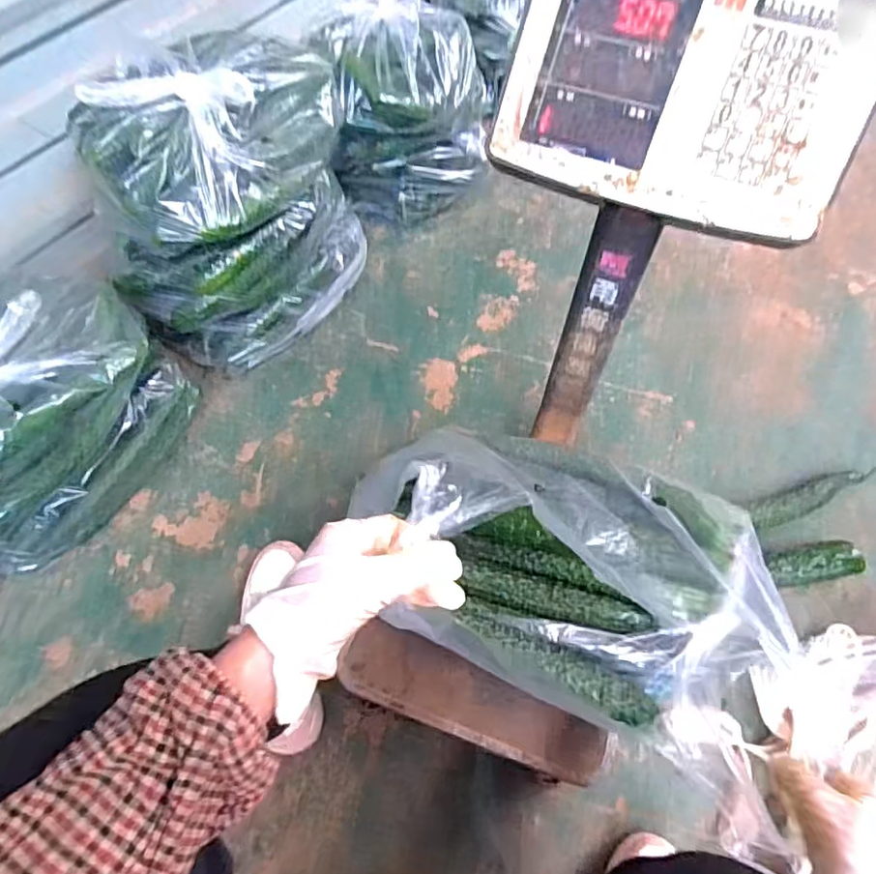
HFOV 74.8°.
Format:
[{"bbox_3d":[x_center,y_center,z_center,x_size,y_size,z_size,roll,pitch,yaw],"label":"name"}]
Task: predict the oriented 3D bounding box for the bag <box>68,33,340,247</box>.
[{"bbox_3d":[-0.283,-0.414,0.752,0.343,0.161,0.225,-40,68,-20],"label":"bag"}]

